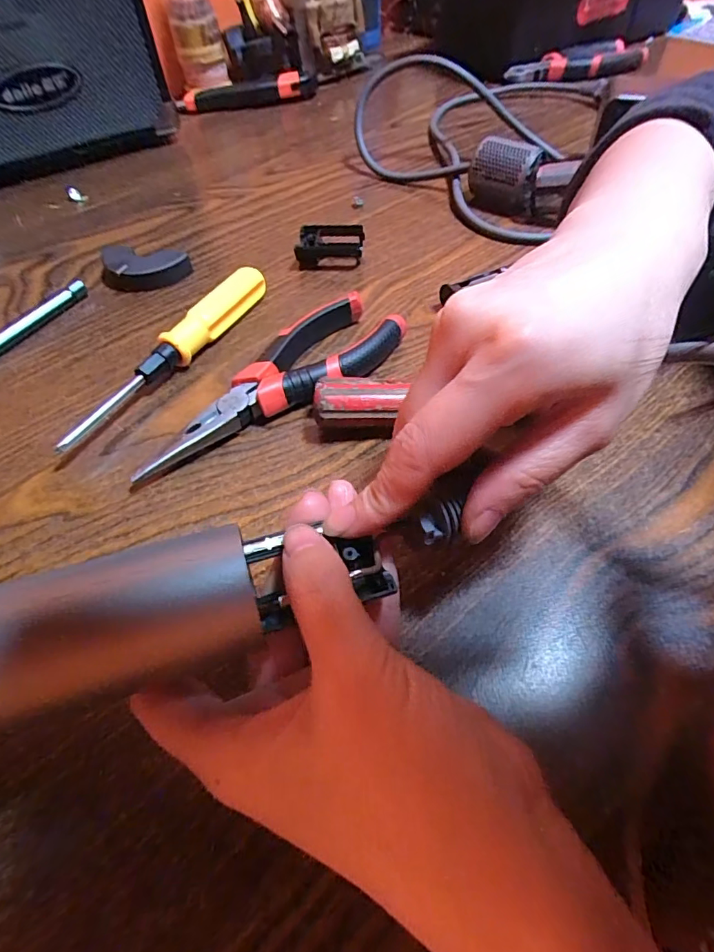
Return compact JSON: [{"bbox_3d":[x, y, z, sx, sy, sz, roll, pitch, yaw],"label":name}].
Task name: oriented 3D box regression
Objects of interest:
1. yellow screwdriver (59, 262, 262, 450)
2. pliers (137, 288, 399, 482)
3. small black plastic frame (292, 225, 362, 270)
[{"bbox_3d":[-0.103,-0.069,0.271,0.022,0.022,0.152,28,60,22],"label":"yellow screwdriver"},{"bbox_3d":[-0.040,-0.045,0.253,0.047,0.019,0.152,36,63,25],"label":"pliers"},{"bbox_3d":[-0.018,-0.155,0.333,0.043,0.016,0.027,5,54,7],"label":"small black plastic frame"}]

